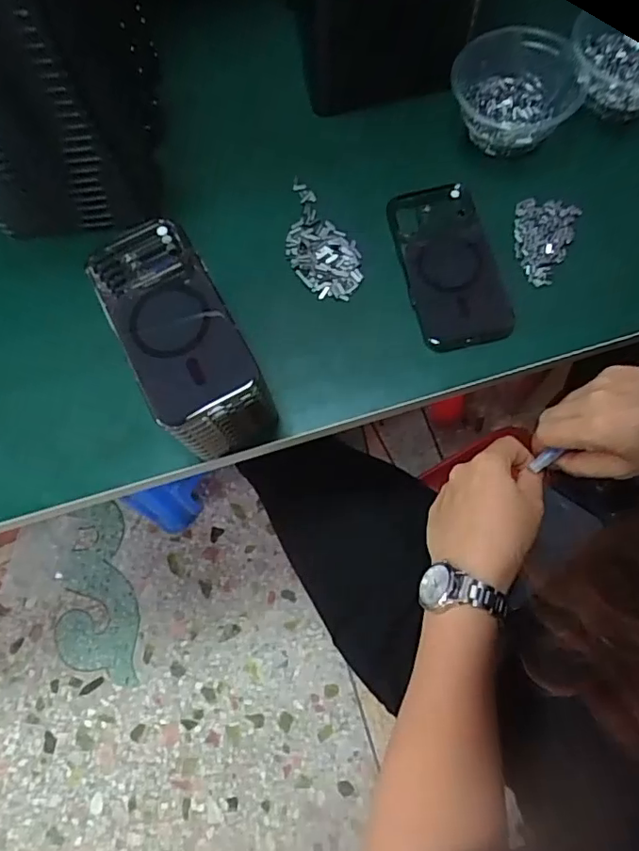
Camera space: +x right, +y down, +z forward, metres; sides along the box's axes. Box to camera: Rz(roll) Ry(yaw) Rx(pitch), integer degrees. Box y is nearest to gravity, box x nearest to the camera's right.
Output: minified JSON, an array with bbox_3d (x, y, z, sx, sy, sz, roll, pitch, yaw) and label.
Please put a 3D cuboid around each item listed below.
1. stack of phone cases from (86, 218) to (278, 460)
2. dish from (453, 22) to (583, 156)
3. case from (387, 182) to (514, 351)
[{"bbox_3d":[-0.101,-0.058,0.418,0.085,0.093,0.163,-30,72,-5],"label":"stack of phone cases"},{"bbox_3d":[0.179,-0.315,0.516,0.110,0.045,0.118,-1,73,2],"label":"dish"},{"bbox_3d":[0.110,-0.140,0.485,0.075,0.010,0.155,-12,73,-2],"label":"case"}]

